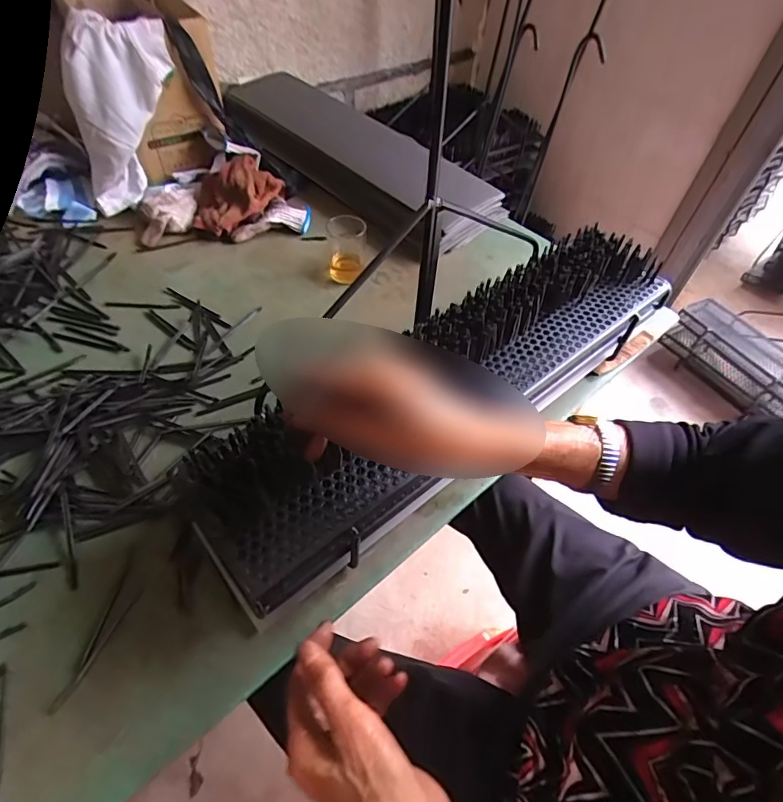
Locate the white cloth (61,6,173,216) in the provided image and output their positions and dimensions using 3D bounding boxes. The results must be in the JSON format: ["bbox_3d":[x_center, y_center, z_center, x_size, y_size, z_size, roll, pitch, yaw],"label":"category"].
[{"bbox_3d":[-0.431,-0.442,0.737,0.131,0.281,0.065,-8,49,-40],"label":"white cloth"}]

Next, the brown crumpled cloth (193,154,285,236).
[{"bbox_3d":[-0.254,-0.339,0.787,0.151,0.080,0.131,-11,53,-13],"label":"brown crumpled cloth"}]

